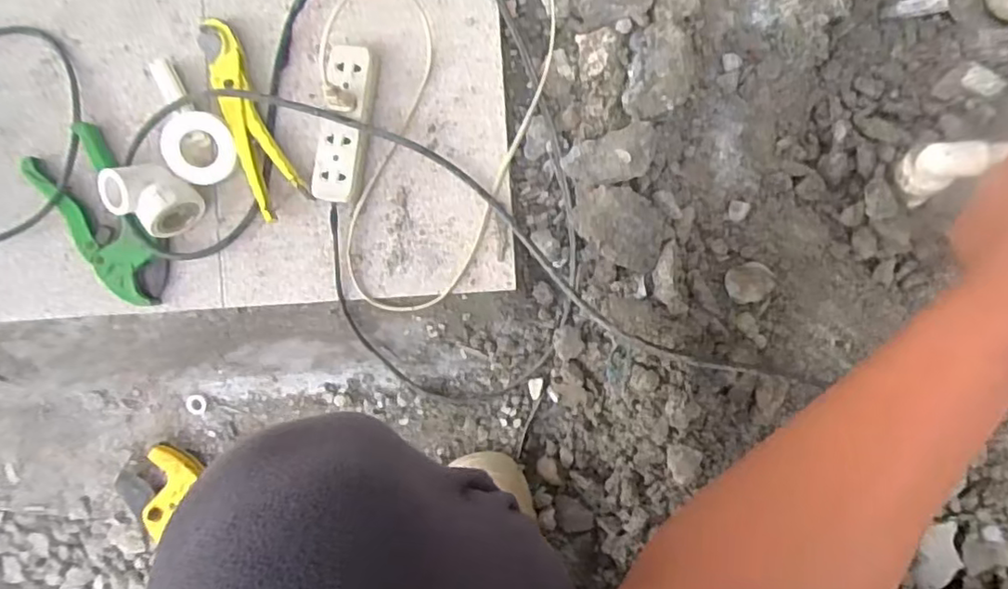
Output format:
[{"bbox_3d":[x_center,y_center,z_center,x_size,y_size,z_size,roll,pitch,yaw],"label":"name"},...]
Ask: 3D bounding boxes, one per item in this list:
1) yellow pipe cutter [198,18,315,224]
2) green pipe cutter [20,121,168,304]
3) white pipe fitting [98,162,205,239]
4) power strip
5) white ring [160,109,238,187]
[{"bbox_3d":[-0.255,-0.173,0.614,0.052,0.022,0.198,-26,90,3],"label":"yellow pipe cutter"},{"bbox_3d":[-0.406,-0.079,0.634,0.081,0.030,0.187,-34,90,3],"label":"green pipe cutter"},{"bbox_3d":[-0.340,-0.092,0.610,0.074,0.057,0.061,33,92,0],"label":"white pipe fitting"},{"bbox_3d":[-0.152,-0.162,0.598,0.043,0.029,0.145,12,92,2],"label":"power strip"},{"bbox_3d":[-0.299,-0.147,0.613,0.065,0.029,0.074,-42,89,3],"label":"white ring"}]

